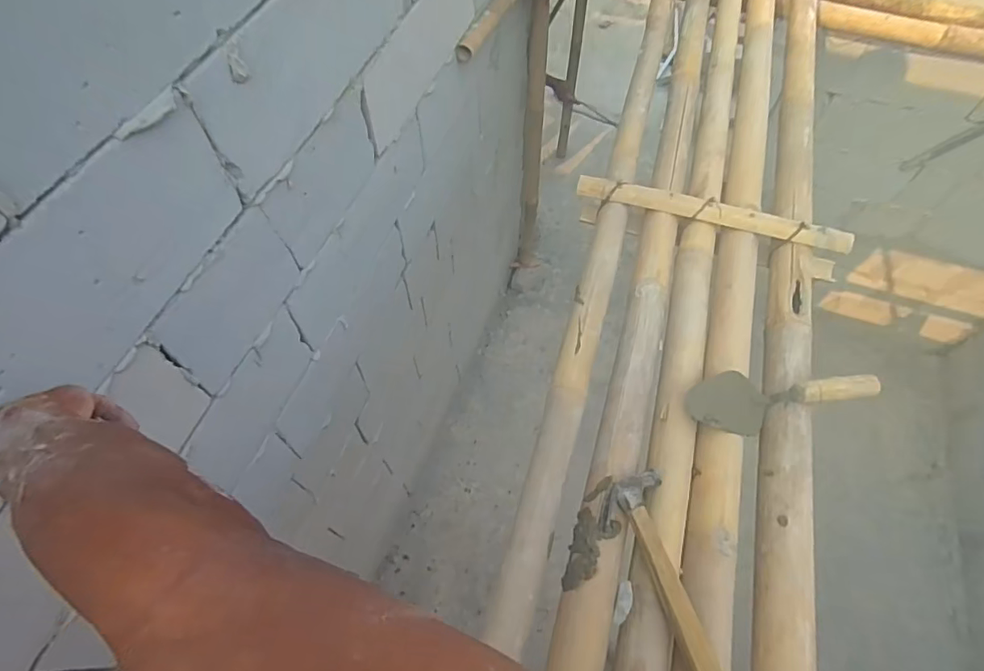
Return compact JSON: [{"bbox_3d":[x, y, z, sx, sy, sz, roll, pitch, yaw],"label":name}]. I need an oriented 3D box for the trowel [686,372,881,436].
[{"bbox_3d":[0.397,0.081,0.702,0.253,0.054,0.090,-7,59,10],"label":"trowel"}]

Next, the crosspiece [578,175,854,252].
[{"bbox_3d":[0.375,-0.213,0.882,0.453,0.026,0.046,17,61,9],"label":"crosspiece"}]

